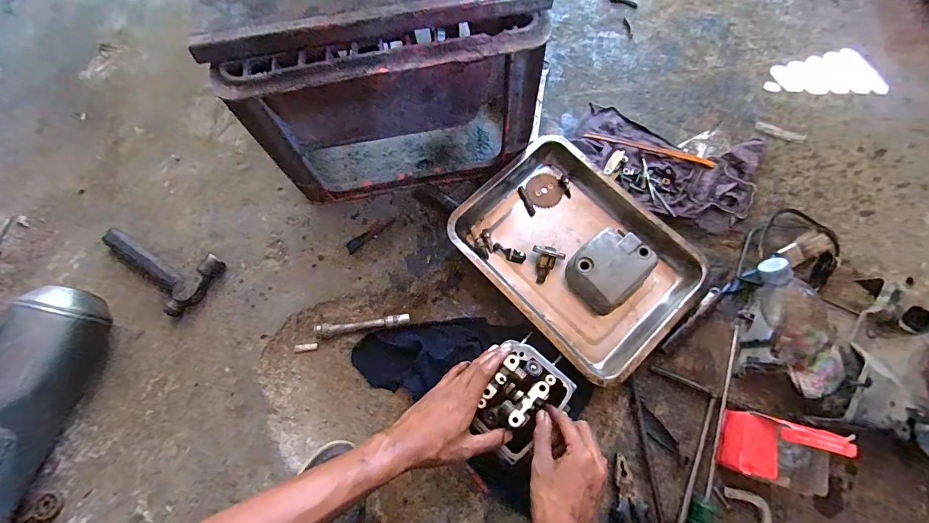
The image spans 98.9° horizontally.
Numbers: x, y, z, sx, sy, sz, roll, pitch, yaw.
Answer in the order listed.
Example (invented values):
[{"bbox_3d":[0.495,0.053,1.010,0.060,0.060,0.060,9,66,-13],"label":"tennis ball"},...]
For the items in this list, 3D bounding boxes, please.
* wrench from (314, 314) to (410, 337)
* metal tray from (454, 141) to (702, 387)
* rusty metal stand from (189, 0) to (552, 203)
[{"bbox_3d":[-0.160,0.100,0.626,0.146,0.016,0.018,-9,73,-1],"label":"wrench"},{"bbox_3d":[0.174,-0.015,0.633,0.262,0.054,0.351,-42,76,-10],"label":"metal tray"},{"bbox_3d":[-0.104,-0.282,0.602,0.394,0.288,0.219,-8,73,-1],"label":"rusty metal stand"}]

